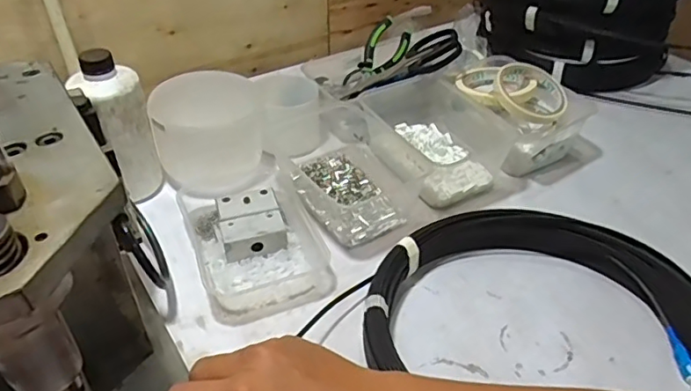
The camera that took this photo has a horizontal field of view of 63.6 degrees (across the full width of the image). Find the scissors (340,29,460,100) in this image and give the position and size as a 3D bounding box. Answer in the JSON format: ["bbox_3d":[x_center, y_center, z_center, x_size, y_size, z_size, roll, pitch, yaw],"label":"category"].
[{"bbox_3d":[0.073,-0.171,0.746,0.166,0.022,0.072,-25,35,19],"label":"scissors"}]

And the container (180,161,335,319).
[{"bbox_3d":[-0.092,0.037,0.568,0.121,0.036,0.185,-16,40,-20],"label":"container"}]

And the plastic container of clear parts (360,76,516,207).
[{"bbox_3d":[0.104,-0.075,0.671,0.139,0.068,0.170,-20,41,-24],"label":"plastic container of clear parts"}]

